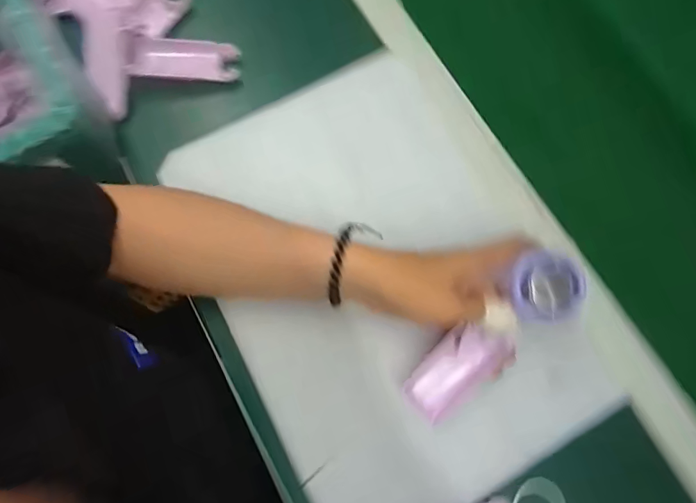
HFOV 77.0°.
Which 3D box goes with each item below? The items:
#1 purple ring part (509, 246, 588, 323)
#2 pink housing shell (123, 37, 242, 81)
[{"bbox_3d":[0.154,0.026,0.335,0.057,0.020,0.053,0,76,-1],"label":"purple ring part"},{"bbox_3d":[-0.168,-0.197,0.450,0.107,0.022,0.042,-2,76,-1],"label":"pink housing shell"}]

